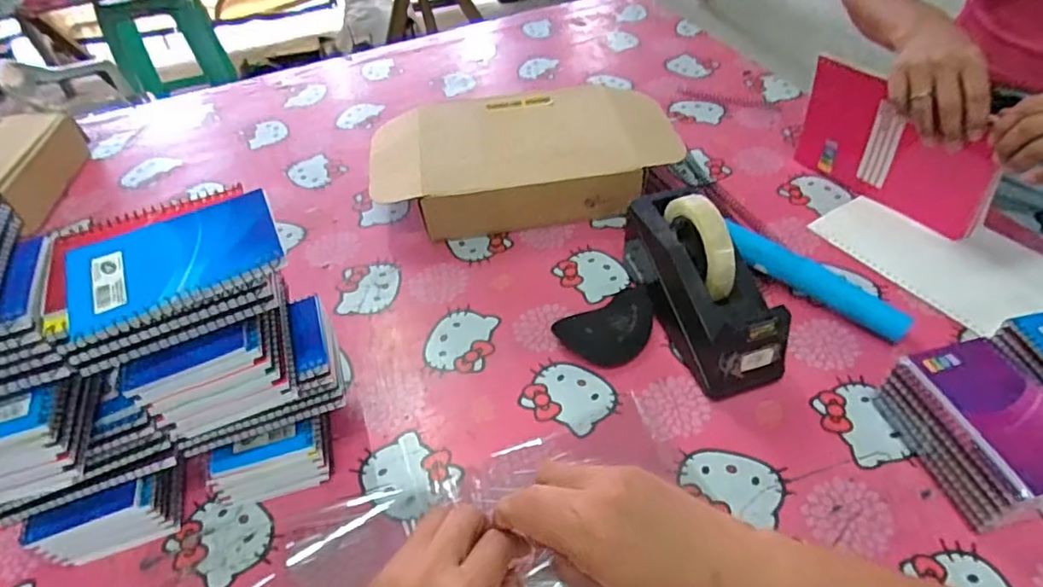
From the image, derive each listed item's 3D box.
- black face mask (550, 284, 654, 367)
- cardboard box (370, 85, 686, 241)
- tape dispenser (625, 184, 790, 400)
[{"bbox_3d":[0.096,0.033,0.596,0.108,0.032,0.063,-24,49,-17],"label":"black face mask"},{"bbox_3d":[0.003,-0.171,0.773,0.370,0.080,0.217,-8,46,-3],"label":"cardboard box"},{"bbox_3d":[0.172,-0.014,0.571,0.072,0.128,0.201,-15,47,-9],"label":"tape dispenser"}]

